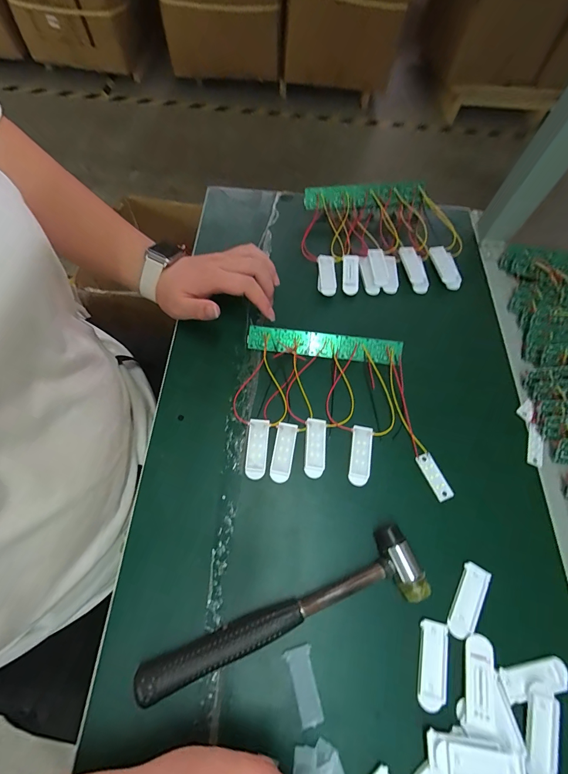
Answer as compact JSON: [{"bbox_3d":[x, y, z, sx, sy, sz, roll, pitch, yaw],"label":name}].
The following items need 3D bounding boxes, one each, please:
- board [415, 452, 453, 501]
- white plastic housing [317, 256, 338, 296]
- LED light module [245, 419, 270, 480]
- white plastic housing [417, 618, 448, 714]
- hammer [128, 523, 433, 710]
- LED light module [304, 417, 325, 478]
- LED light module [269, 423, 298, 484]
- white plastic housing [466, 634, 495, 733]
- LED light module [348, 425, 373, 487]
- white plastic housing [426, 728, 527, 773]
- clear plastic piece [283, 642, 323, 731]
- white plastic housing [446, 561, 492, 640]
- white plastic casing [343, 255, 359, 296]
[{"bbox_3d":[0.150,0.089,0.342,0.016,0.004,0.046,-19,67,-12],"label":"board"},{"bbox_3d":[0.055,-0.146,0.445,0.024,0.008,0.063,3,64,-2],"label":"white plastic housing"},{"bbox_3d":[-0.027,0.061,0.343,0.020,0.006,0.058,5,64,-1],"label":"LED light module"},{"bbox_3d":[0.120,0.222,0.274,0.021,0.004,0.058,12,64,2],"label":"white plastic housing"},{"bbox_3d":[0.001,0.187,0.277,0.231,0.020,0.055,-19,66,-11],"label":"hammer"},{"bbox_3d":[0.031,0.061,0.347,0.021,0.009,0.058,5,64,-1],"label":"LED light module"},{"bbox_3d":[-0.001,0.065,0.344,0.021,0.007,0.058,10,64,1],"label":"LED light module"},{"bbox_3d":[0.152,0.228,0.267,0.019,0.009,0.056,18,64,5],"label":"white plastic housing"},{"bbox_3d":[0.078,0.069,0.347,0.022,0.006,0.059,10,64,1],"label":"LED light module"},{"bbox_3d":[0.137,0.267,0.244,0.066,0.012,0.026,10,64,1],"label":"white plastic housing"},{"bbox_3d":[0.015,0.230,0.265,0.021,0.004,0.049,-6,66,-15],"label":"clear plastic piece"},{"bbox_3d":[0.159,0.184,0.296,0.021,0.006,0.059,29,66,10],"label":"white plastic housing"},{"bbox_3d":[0.087,-0.146,0.447,0.022,0.011,0.056,5,78,1],"label":"white plastic casing"}]

